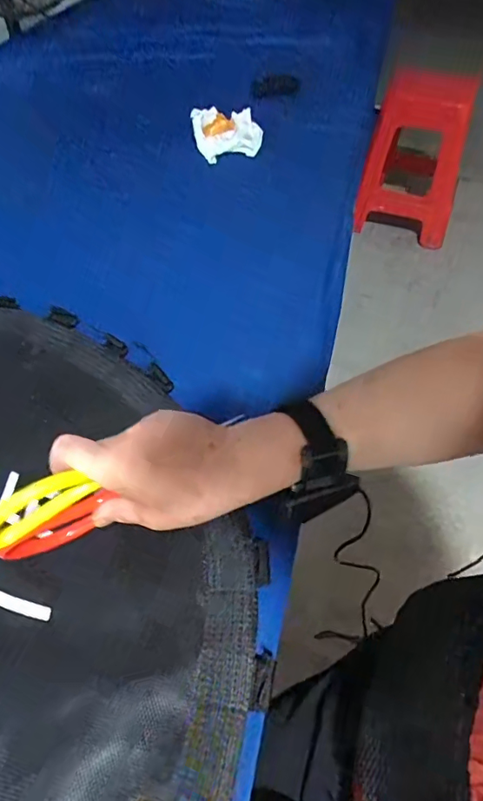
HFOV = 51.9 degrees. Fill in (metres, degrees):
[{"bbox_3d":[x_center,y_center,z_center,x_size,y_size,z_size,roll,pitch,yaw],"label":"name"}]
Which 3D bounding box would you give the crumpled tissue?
[{"bbox_3d":[-0.025,-0.485,0.893,0.128,0.059,0.118,0,48,-1],"label":"crumpled tissue"}]

